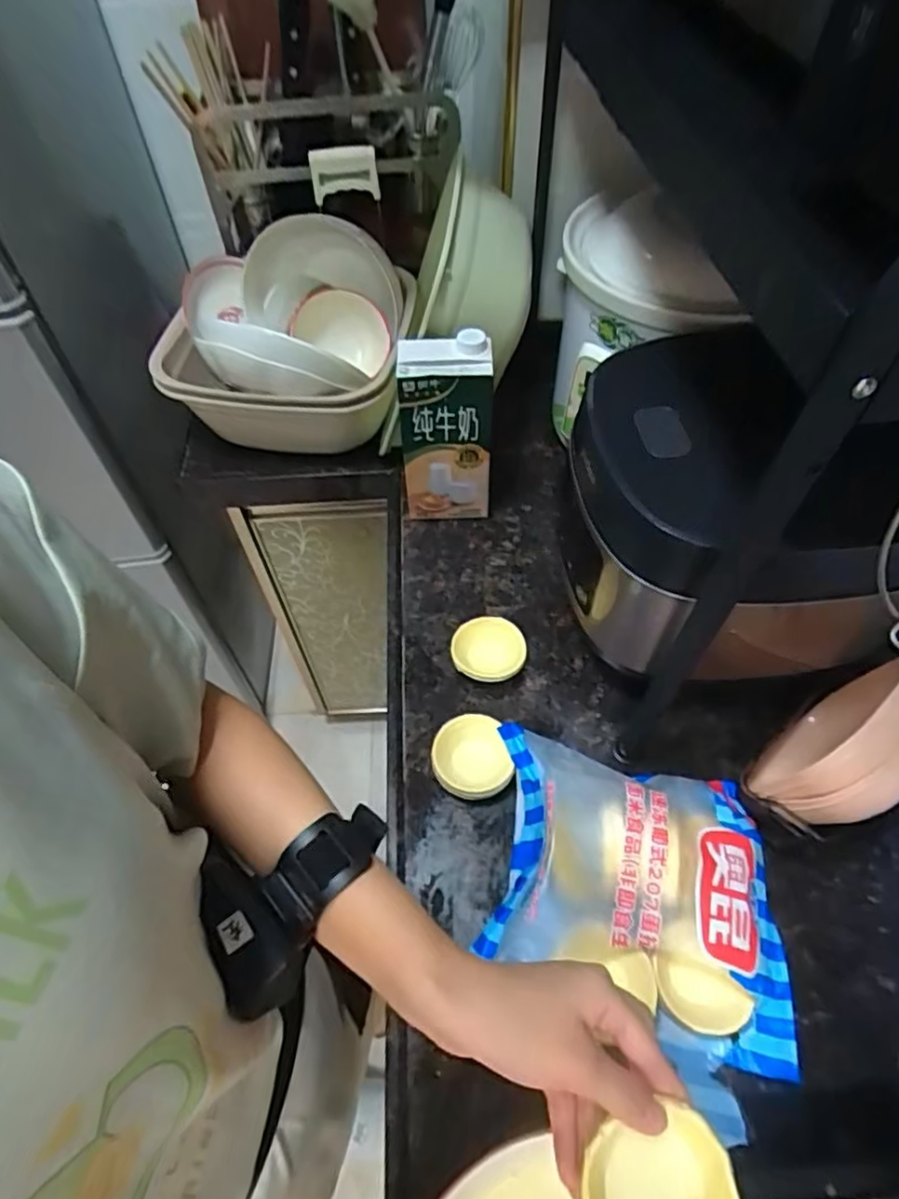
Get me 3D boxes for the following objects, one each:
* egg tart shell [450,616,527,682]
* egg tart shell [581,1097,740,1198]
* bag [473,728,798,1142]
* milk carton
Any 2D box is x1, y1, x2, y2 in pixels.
[{"bbox_3d":[0.037,0.049,0.607,0.067,0.029,0.062,6,56,6],"label":"egg tart shell"},{"bbox_3d":[0.097,0.276,0.294,0.067,0.023,0.059,-9,56,-4],"label":"egg tart shell"},{"bbox_3d":[0.134,0.224,0.461,0.210,0.075,0.214,9,57,8],"label":"bag"},{"bbox_3d":[-0.002,-0.164,0.649,0.087,0.194,0.054,2,56,3],"label":"milk carton"}]

